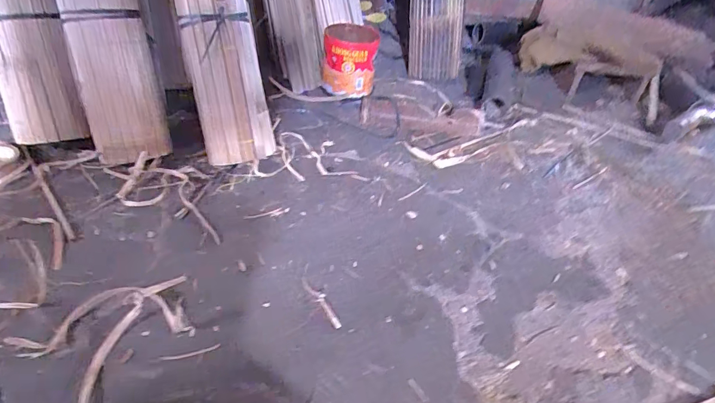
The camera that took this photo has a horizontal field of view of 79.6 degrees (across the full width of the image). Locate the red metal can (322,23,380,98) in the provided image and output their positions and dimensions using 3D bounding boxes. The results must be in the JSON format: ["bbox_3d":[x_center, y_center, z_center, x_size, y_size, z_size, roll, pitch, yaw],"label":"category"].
[{"bbox_3d":[-0.023,-0.404,1.221,0.148,0.143,0.171,3,41,-5],"label":"red metal can"}]

